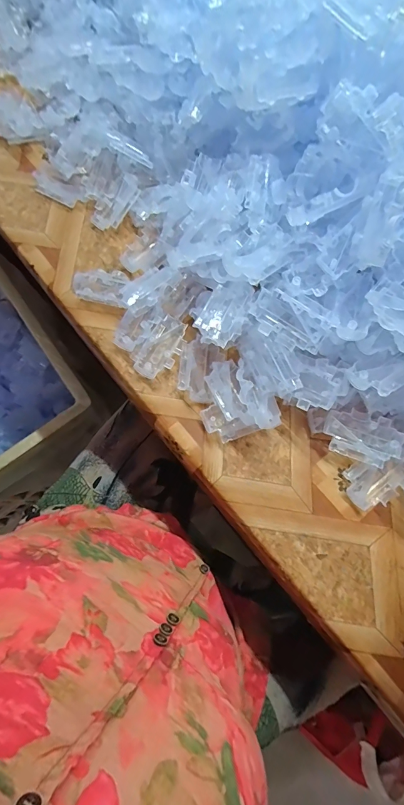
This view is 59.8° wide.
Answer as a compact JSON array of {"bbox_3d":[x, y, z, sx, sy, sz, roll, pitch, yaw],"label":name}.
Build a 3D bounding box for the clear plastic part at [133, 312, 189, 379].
[{"bbox_3d":[-0.041,-0.055,0.366,0.035,0.013,0.068,30,76,8],"label":"clear plastic part"}]

